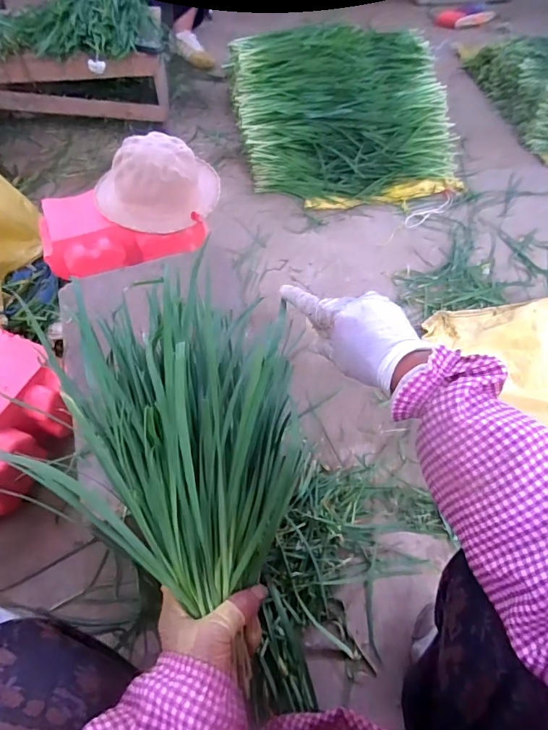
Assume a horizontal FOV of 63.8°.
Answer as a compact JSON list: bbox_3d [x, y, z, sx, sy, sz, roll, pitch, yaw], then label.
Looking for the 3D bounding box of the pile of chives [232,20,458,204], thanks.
[{"bbox_3d":[0.205,-0.728,1.269,0.602,0.233,0.491,-11,56,-10],"label":"pile of chives"}]

